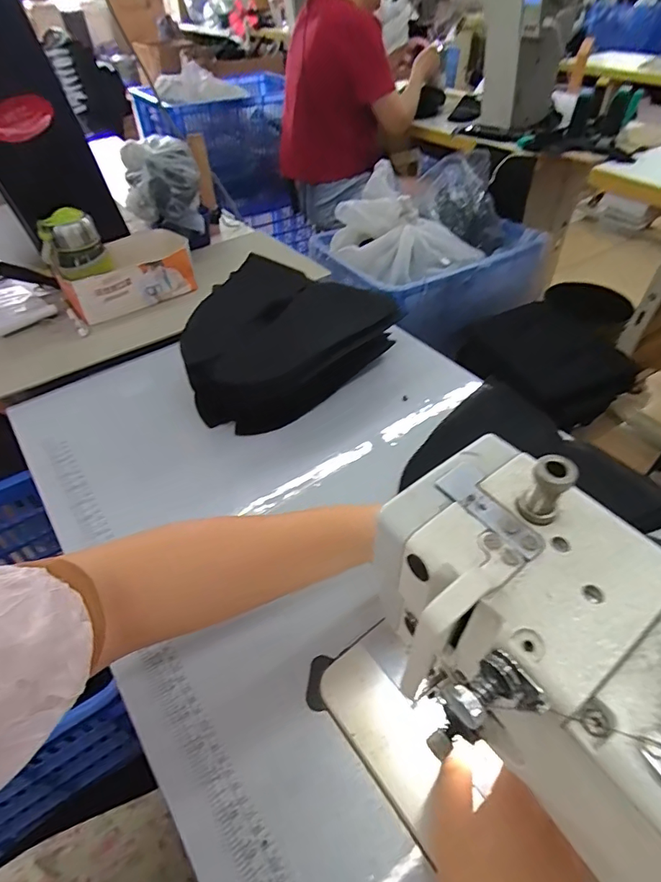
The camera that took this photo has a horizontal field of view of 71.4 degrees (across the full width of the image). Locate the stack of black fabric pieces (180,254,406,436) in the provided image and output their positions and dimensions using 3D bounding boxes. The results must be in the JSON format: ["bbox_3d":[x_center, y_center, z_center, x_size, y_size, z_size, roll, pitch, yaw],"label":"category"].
[{"bbox_3d":[-0.081,-0.148,0.620,0.276,0.085,0.241,-33,54,-26],"label":"stack of black fabric pieces"}]

